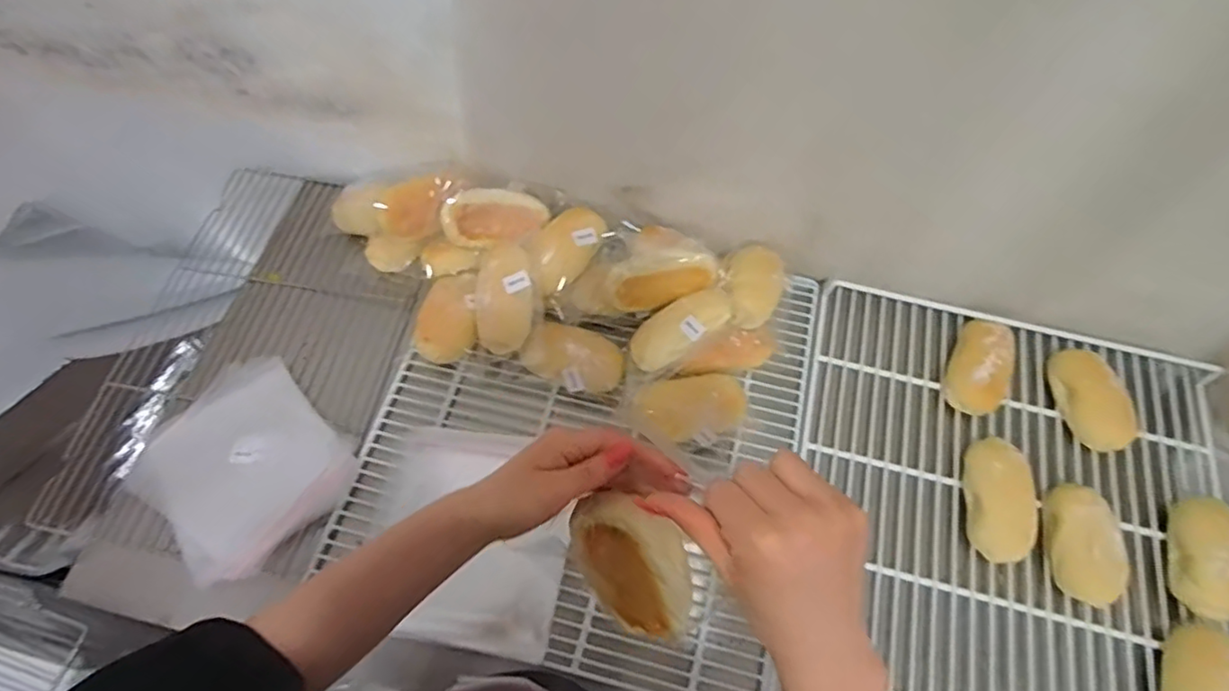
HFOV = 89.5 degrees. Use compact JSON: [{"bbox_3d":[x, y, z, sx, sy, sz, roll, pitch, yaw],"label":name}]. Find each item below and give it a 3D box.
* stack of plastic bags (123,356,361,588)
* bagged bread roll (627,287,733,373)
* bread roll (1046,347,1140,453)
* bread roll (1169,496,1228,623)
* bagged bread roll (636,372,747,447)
[{"bbox_3d":[-0.420,0.136,0.701,0.211,0.043,0.193,41,70,17],"label":"stack of plastic bags"},{"bbox_3d":[0.079,-0.018,0.729,0.129,0.048,0.065,-35,67,9],"label":"bagged bread roll"},{"bbox_3d":[0.584,0.061,0.754,0.070,0.051,0.129,-10,65,-6],"label":"bread roll"},{"bbox_3d":[0.652,0.228,0.675,0.056,0.045,0.132,24,66,10],"label":"bread roll"},{"bbox_3d":[0.091,0.075,0.738,0.126,0.045,0.068,-12,80,1],"label":"bagged bread roll"}]

